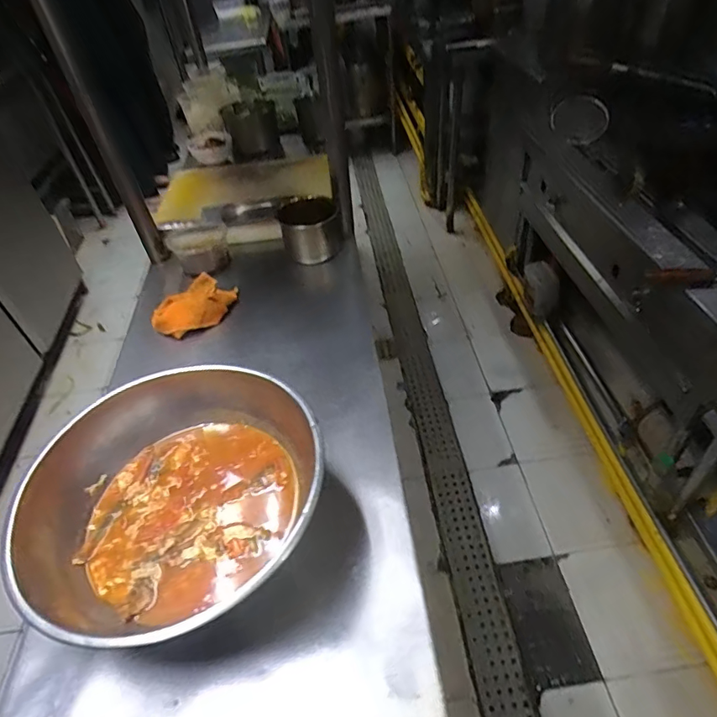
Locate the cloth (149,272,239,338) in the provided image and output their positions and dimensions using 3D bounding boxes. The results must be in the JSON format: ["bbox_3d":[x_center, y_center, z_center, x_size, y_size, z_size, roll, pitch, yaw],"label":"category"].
[{"bbox_3d":[-0.287,-0.095,0.873,0.095,0.042,0.149,11,48,18],"label":"cloth"}]

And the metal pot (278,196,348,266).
[{"bbox_3d":[-0.095,-0.265,1.012,0.121,0.088,0.125,-4,45,4],"label":"metal pot"}]

